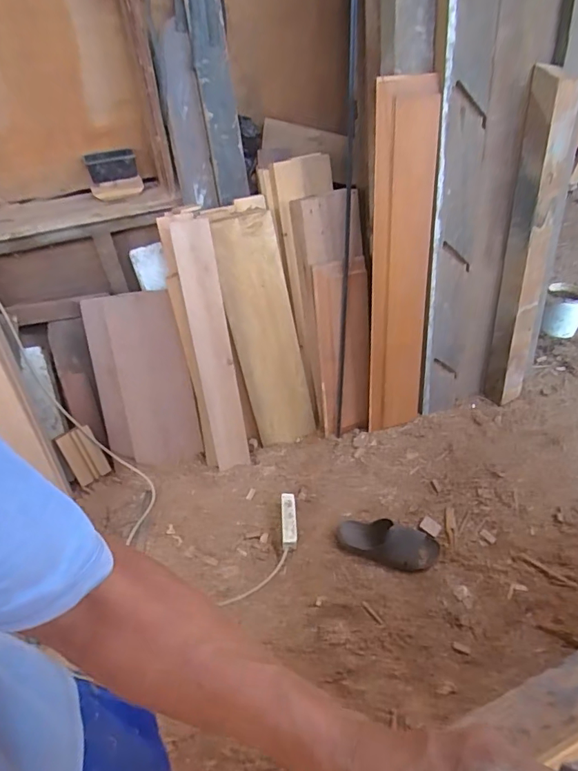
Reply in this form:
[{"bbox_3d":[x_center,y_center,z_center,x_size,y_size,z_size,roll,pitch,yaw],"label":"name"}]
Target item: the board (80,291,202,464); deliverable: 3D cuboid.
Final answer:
[{"bbox_3d":[-0.459,-0.006,1.483,0.301,0.544,0.043,-5,17,6],"label":"board"}]

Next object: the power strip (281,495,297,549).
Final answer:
[{"bbox_3d":[-0.001,0.383,1.347,0.040,0.023,0.153,-4,56,0],"label":"power strip"}]

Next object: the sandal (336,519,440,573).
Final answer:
[{"bbox_3d":[0.274,0.436,1.309,0.281,0.074,0.111,4,42,8],"label":"sandal"}]

